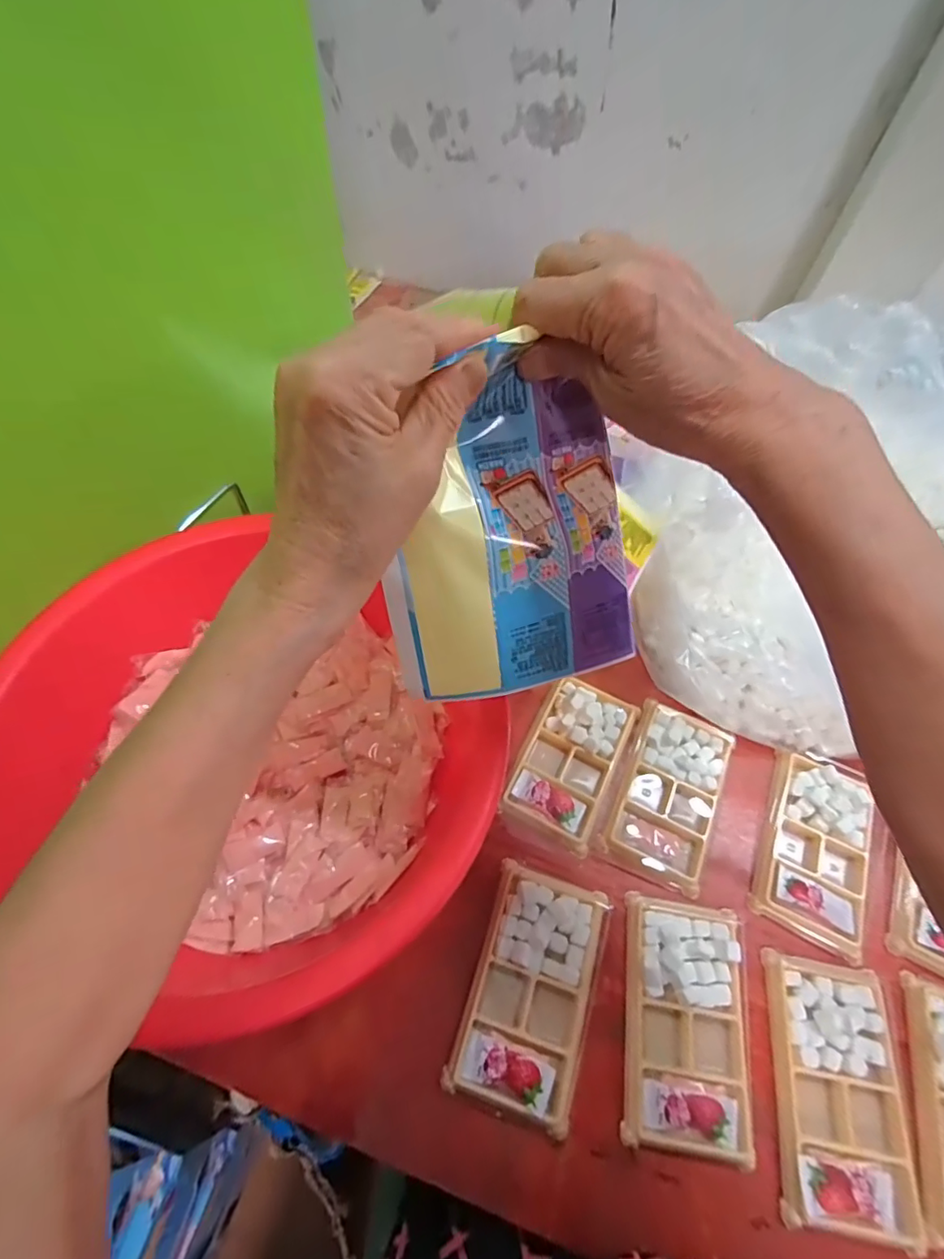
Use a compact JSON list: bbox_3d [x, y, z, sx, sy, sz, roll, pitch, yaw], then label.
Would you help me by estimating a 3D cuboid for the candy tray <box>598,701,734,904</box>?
[{"bbox_3d":[0.160,0.128,0.422,0.085,0.013,0.135,24,61,10],"label":"candy tray"}]

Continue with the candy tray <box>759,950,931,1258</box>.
[{"bbox_3d":[0.234,0.293,0.336,0.078,0.024,0.136,12,60,3],"label":"candy tray"}]

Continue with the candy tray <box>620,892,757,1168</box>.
[{"bbox_3d":[0.143,0.256,0.345,0.076,0.016,0.135,10,60,2],"label":"candy tray"}]

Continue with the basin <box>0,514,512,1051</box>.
[{"bbox_3d":[-0.143,0.086,0.361,0.295,0.116,0.295,2,60,-3],"label":"basin"}]

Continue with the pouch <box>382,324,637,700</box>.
[{"bbox_3d":[0.019,-0.044,0.252,0.125,0.156,0.023,-17,19,-16],"label":"pouch"}]

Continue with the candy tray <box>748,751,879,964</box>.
[{"bbox_3d":[0.271,0.167,0.405,0.077,0.015,0.136,24,61,10],"label":"candy tray"}]

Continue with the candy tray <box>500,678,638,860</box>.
[{"bbox_3d":[0.084,0.104,0.431,0.076,0.021,0.133,26,61,11],"label":"candy tray"}]

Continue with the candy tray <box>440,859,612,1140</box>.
[{"bbox_3d":[0.039,0.237,0.349,0.079,0.013,0.138,20,60,8],"label":"candy tray"}]

